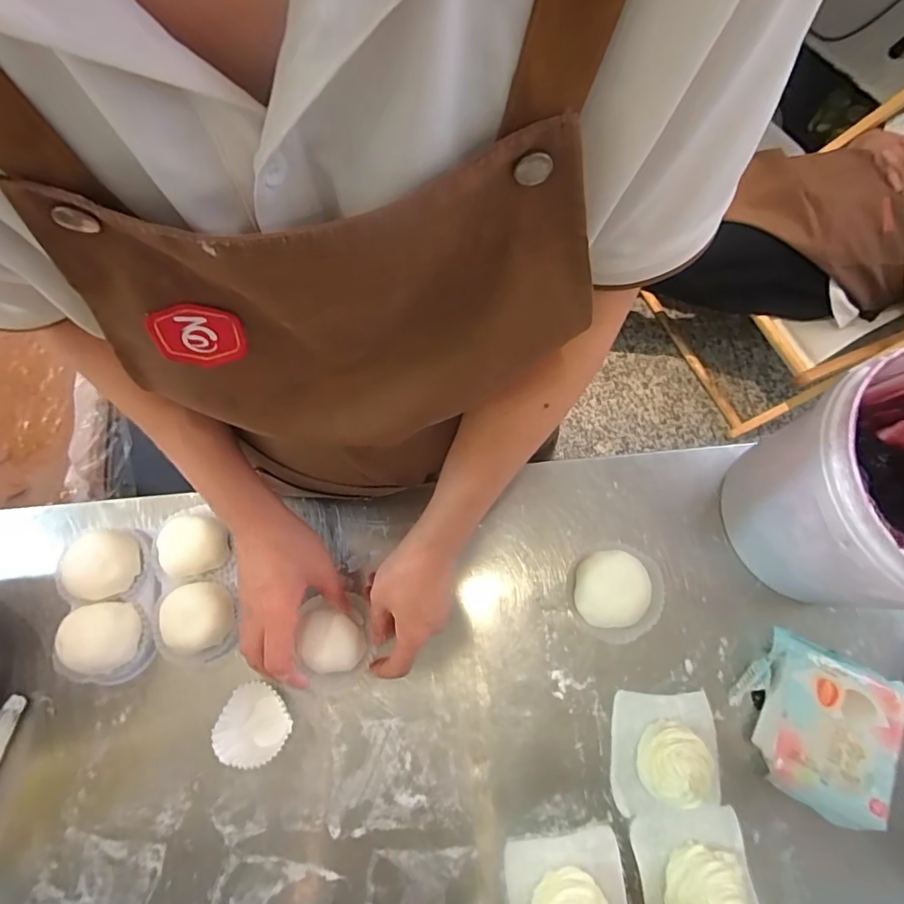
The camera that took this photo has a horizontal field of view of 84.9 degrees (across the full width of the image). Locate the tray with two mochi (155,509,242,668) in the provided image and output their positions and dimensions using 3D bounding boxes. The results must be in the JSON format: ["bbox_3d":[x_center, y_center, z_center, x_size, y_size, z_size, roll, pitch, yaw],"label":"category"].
[{"bbox_3d":[-0.250,0.126,0.472,0.072,0.058,0.142,-12,74,-4],"label":"tray with two mochi"}]

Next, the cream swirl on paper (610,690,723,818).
[{"bbox_3d":[0.194,0.265,0.429,0.096,0.055,0.095,0,73,0],"label":"cream swirl on paper"}]

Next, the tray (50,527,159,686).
[{"bbox_3d":[-0.327,0.144,0.471,0.074,0.050,0.139,-9,74,-3],"label":"tray"}]

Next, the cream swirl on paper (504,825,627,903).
[{"bbox_3d":[0.097,0.372,0.392,0.099,0.048,0.096,-8,73,-3],"label":"cream swirl on paper"}]

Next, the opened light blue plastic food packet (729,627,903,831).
[{"bbox_3d":[0.325,0.240,0.441,0.124,0.047,0.130,29,75,8],"label":"opened light blue plastic food packet"}]

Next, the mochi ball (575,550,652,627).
[{"bbox_3d":[0.153,0.133,0.479,0.064,0.033,0.068,0,73,0],"label":"mochi ball"}]

